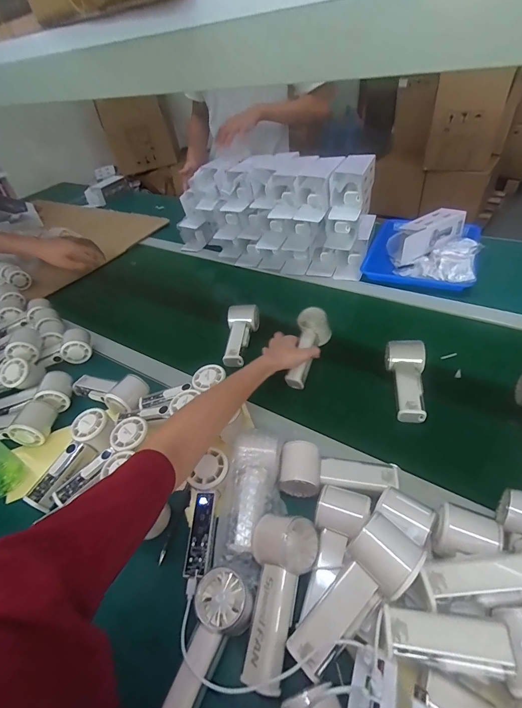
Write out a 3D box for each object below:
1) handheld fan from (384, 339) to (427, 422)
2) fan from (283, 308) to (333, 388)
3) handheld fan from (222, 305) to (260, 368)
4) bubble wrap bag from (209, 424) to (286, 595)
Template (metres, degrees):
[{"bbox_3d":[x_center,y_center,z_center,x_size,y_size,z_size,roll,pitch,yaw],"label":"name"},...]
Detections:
[{"bbox_3d":[0.239,0.038,0.566,0.061,0.044,0.141,5,43,13],"label":"handheld fan"},{"bbox_3d":[0.083,-0.010,0.637,0.058,0.045,0.151,15,71,22],"label":"fan"},{"bbox_3d":[-0.046,-0.037,0.718,0.061,0.043,0.150,5,56,13],"label":"handheld fan"},{"bbox_3d":[-0.010,0.181,0.439,0.077,0.046,0.179,4,57,12],"label":"bubble wrap bag"}]

